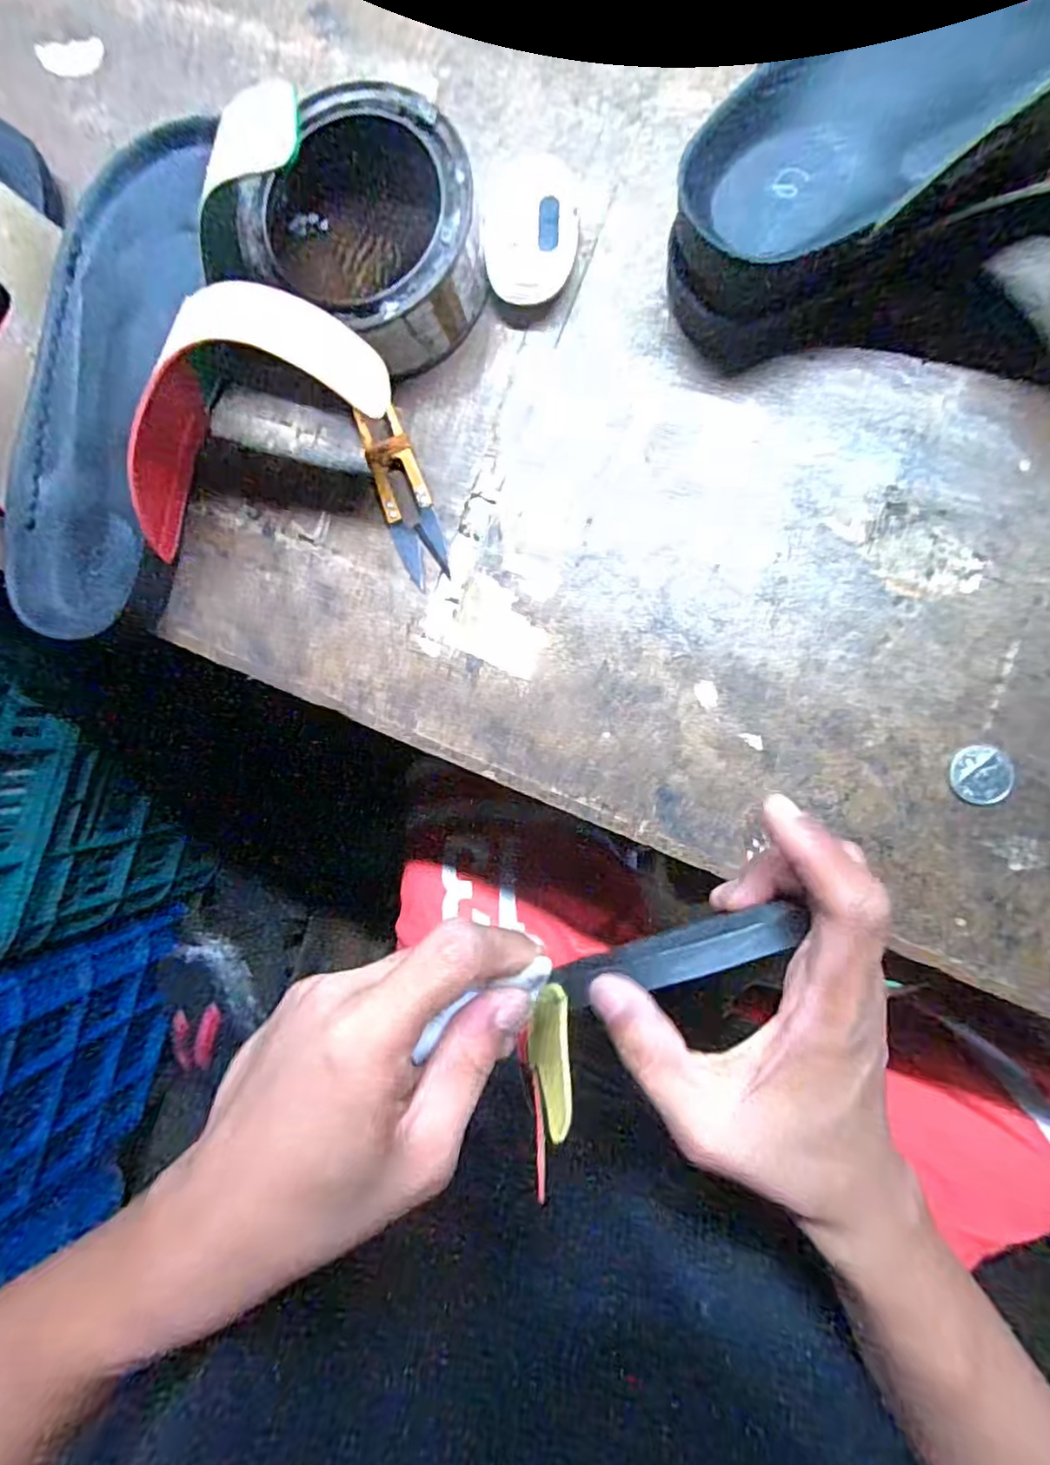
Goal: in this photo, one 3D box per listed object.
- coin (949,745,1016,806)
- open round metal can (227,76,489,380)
[{"bbox_3d":[0.195,0.018,0.268,0.023,0.004,0.024,4,91,8],"label":"coin"},{"bbox_3d":[-0.067,-0.225,0.288,0.099,0.045,0.098,0,90,8],"label":"open round metal can"}]

